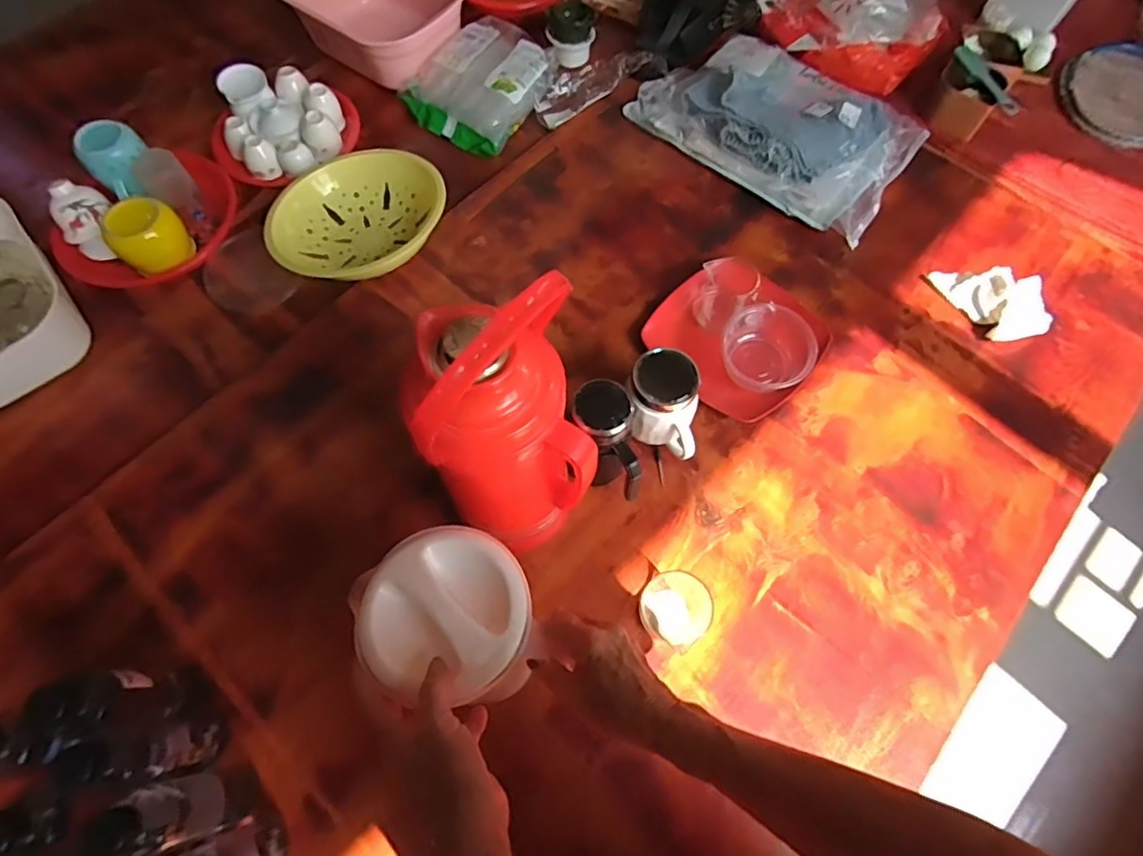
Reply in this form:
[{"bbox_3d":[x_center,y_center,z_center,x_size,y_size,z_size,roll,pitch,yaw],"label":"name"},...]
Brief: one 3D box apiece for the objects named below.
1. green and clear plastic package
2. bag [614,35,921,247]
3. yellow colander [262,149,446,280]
[{"bbox_3d":[-0.144,-0.577,0.965,0.211,0.058,0.234,35,71,14],"label":"green and clear plastic package"},{"bbox_3d":[0.319,-0.493,0.922,0.426,0.066,0.282,33,71,14],"label":"bag"},{"bbox_3d":[-0.303,-0.317,0.855,0.240,0.061,0.215,0,67,1],"label":"yellow colander"}]

